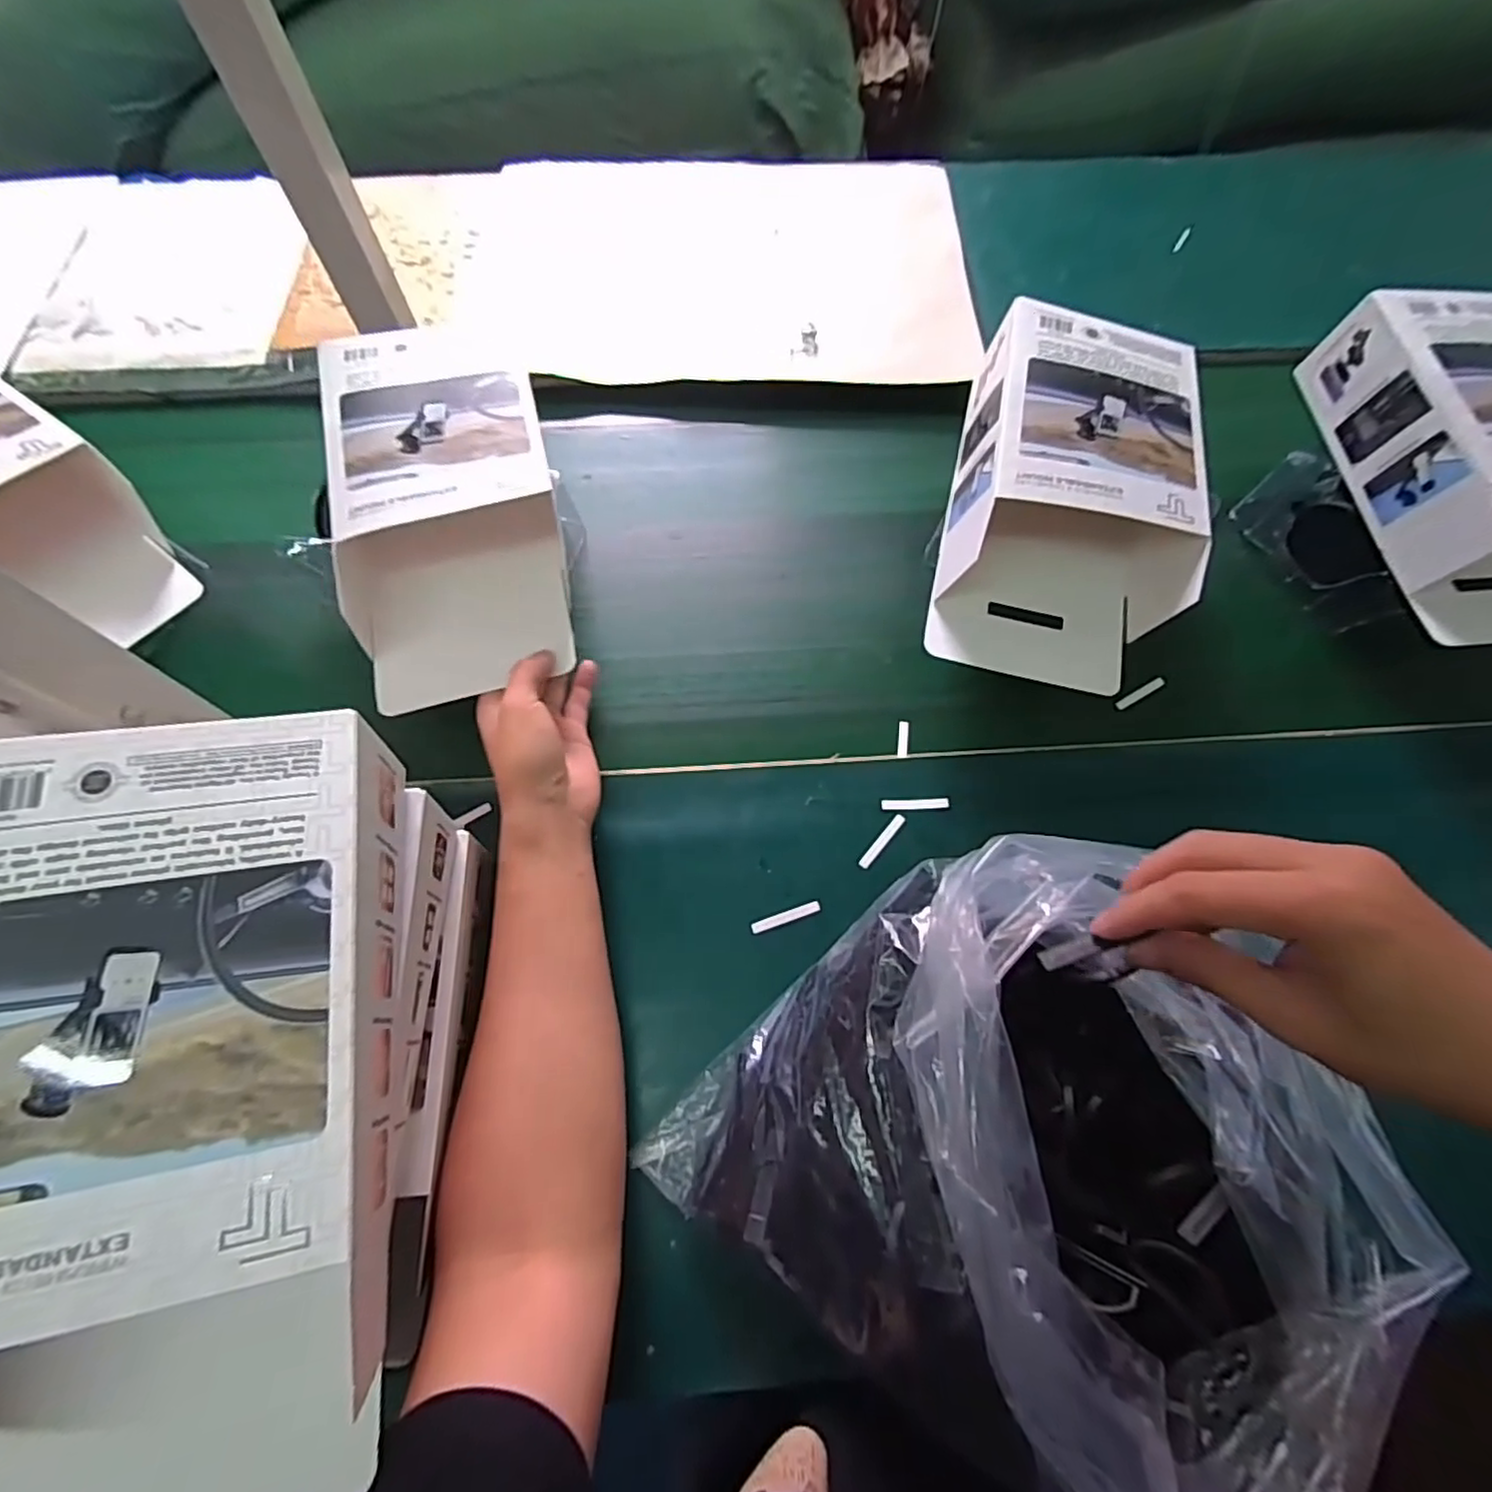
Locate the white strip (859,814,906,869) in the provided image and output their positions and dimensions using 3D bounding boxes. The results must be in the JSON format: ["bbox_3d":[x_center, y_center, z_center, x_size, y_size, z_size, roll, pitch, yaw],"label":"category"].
[{"bbox_3d":[0.093,0.064,0.456,0.007,0.004,0.047,39,73,14],"label":"white strip"}]

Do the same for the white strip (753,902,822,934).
[{"bbox_3d":[0.026,0.111,0.435,0.046,0.004,0.007,-18,69,-8],"label":"white strip"}]

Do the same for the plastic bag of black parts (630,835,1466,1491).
[{"bbox_3d":[0.129,0.203,0.313,0.280,0.139,0.231,37,72,14],"label":"plastic bag of black parts"}]

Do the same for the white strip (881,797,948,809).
[{"bbox_3d":[0.118,0.040,0.466,0.046,0.004,0.008,-2,65,-2],"label":"white strip"}]

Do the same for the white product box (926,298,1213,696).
[{"bbox_3d":[0.222,-0.172,0.462,0.147,0.084,0.246,13,66,5],"label":"white product box"}]

